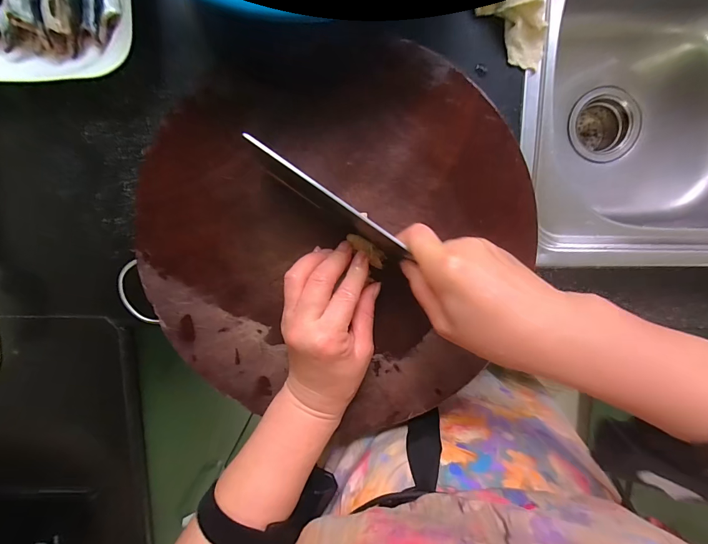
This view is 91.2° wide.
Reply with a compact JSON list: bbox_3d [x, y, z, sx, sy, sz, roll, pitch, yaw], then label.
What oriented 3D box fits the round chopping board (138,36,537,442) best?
[{"bbox_3d":[-0.012,-0.016,0.320,0.345,0.021,0.339,0,96,-4],"label":"round chopping board"}]

